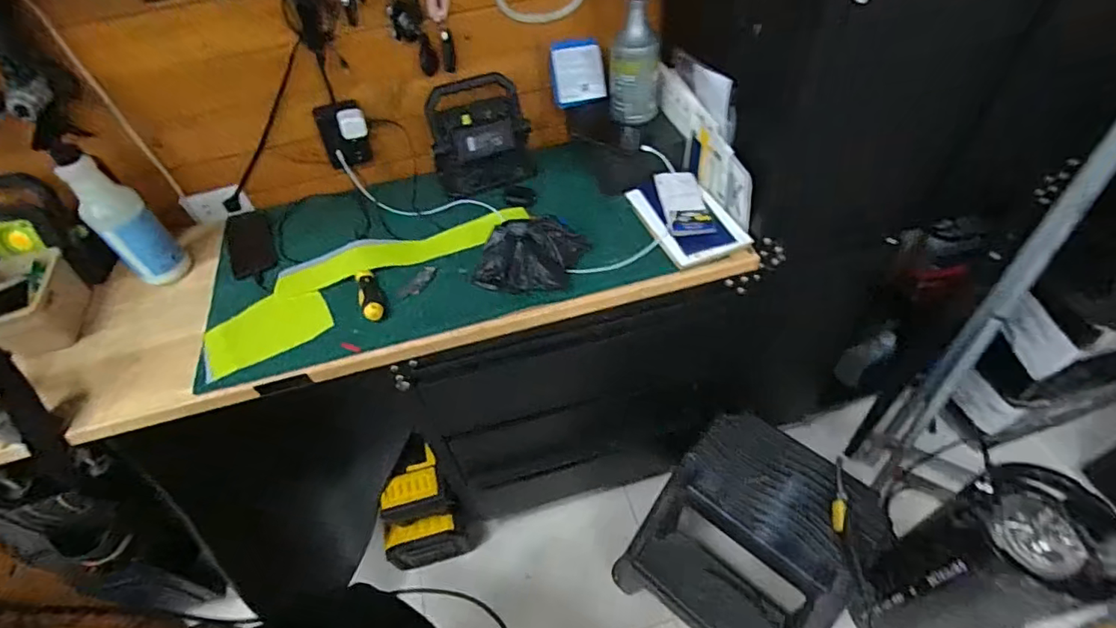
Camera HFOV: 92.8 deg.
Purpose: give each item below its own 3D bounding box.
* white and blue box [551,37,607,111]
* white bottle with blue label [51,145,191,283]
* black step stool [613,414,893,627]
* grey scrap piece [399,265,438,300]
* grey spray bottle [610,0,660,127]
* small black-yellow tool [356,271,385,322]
[{"bbox_3d":[0.039,-0.483,1.062,0.101,0.120,0.016,-8,14,6],"label":"white and blue box"},{"bbox_3d":[-0.747,-0.161,0.916,0.082,0.258,0.080,-36,55,-23],"label":"white bottle with blue label"},{"bbox_3d":[0.432,0.524,1.208,0.409,0.395,0.412,-38,56,-24],"label":"black step stool"},{"bbox_3d":[-0.248,-0.055,0.943,0.028,0.011,0.082,26,57,25],"label":"grey scrap piece"},{"bbox_3d":[0.139,-0.484,0.935,0.088,0.286,0.067,-1,50,5],"label":"grey spray bottle"},{"bbox_3d":[-0.323,-0.035,0.905,0.037,0.029,0.123,-23,51,-14],"label":"small black-yellow tool"}]

